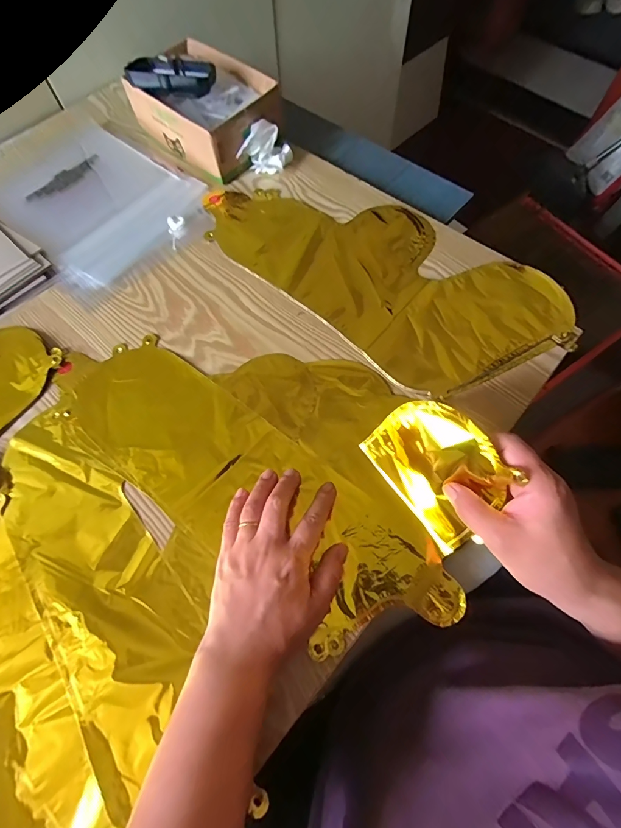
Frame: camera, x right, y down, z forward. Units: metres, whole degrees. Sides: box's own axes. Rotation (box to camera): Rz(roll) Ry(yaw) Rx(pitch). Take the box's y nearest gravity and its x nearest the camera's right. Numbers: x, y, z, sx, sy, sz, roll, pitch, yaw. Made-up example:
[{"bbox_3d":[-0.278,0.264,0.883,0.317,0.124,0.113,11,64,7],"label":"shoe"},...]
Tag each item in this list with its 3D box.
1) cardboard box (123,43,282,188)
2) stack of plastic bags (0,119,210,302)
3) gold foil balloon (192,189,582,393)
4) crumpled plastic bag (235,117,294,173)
[{"bbox_3d":[-0.143,-0.416,0.526,0.197,0.069,0.130,40,74,17],"label":"cardboard box"},{"bbox_3d":[-0.288,-0.292,0.522,0.283,0.014,0.217,40,74,17],"label":"stack of plastic bags"},{"bbox_3d":[0.073,-0.178,0.454,0.414,0.009,0.201,41,74,18],"label":"gold foil balloon"},{"bbox_3d":[-0.060,-0.352,0.511,0.065,0.051,0.044,0,66,2],"label":"crumpled plastic bag"}]

